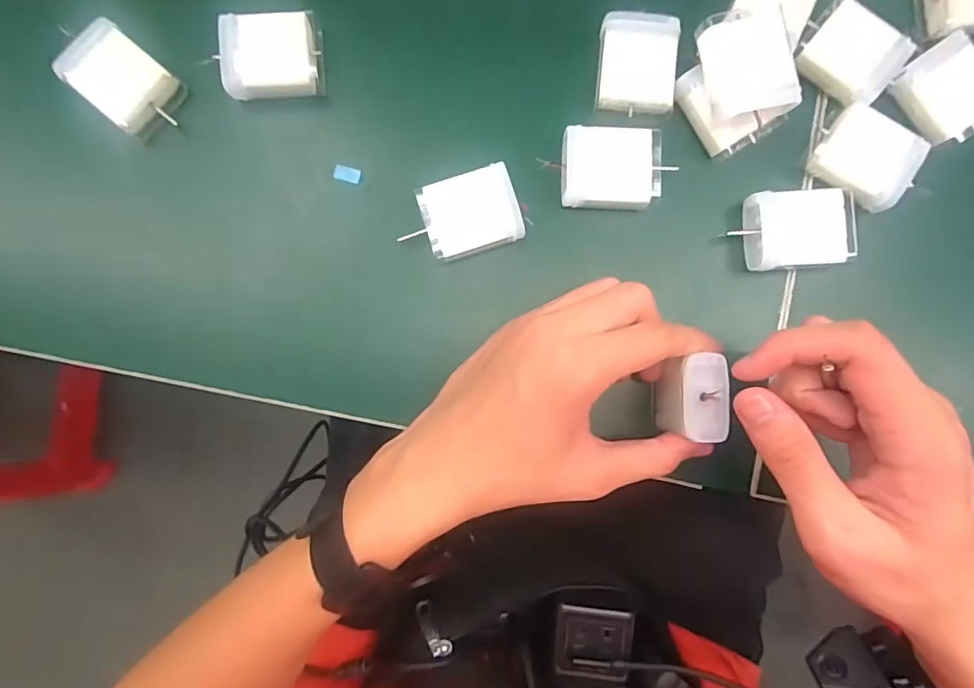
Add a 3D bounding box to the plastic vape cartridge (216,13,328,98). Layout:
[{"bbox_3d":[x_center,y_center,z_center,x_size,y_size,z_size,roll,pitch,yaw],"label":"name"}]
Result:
[{"bbox_3d":[-0.117,-0.157,0.281,0.050,0.019,0.043,-1,86,0],"label":"plastic vape cartridge"}]

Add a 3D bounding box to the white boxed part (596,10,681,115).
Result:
[{"bbox_3d":[0.082,-0.153,0.280,0.041,0.010,0.051,2,86,0],"label":"white boxed part"}]

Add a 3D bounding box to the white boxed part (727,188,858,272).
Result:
[{"bbox_3d":[0.169,-0.061,0.278,0.055,0.019,0.040,-2,86,0],"label":"white boxed part"}]

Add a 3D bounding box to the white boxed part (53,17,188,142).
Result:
[{"bbox_3d":[-0.197,-0.143,0.280,0.052,0.022,0.040,39,87,2],"label":"white boxed part"}]

